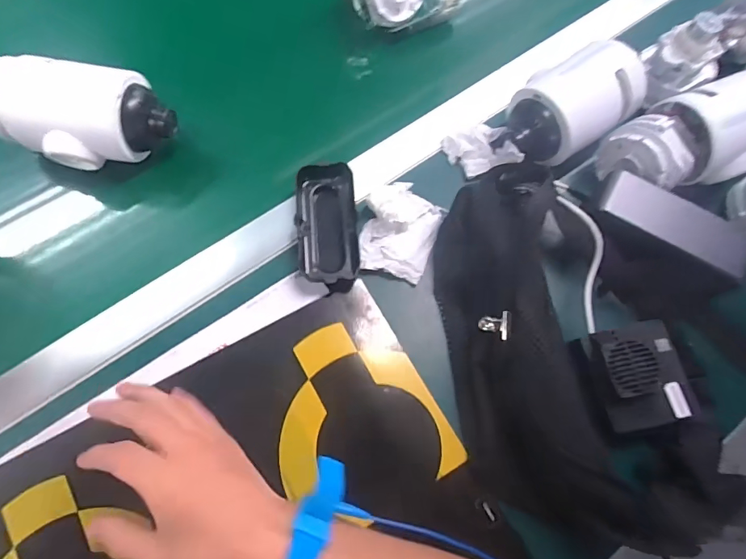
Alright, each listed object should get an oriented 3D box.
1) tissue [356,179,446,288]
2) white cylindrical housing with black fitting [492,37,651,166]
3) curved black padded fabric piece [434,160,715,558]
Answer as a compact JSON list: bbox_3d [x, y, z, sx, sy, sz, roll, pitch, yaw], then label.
[{"bbox_3d":[0.024,-0.046,0.397,0.062,0.029,0.080,22,71,3],"label":"tissue"},{"bbox_3d":[0.164,-0.151,0.390,0.101,0.065,0.073,-31,76,-14],"label":"white cylindrical housing with black fitting"},{"bbox_3d":[0.119,0.046,0.348,0.114,0.085,0.291,-11,72,-8],"label":"curved black padded fabric piece"}]

